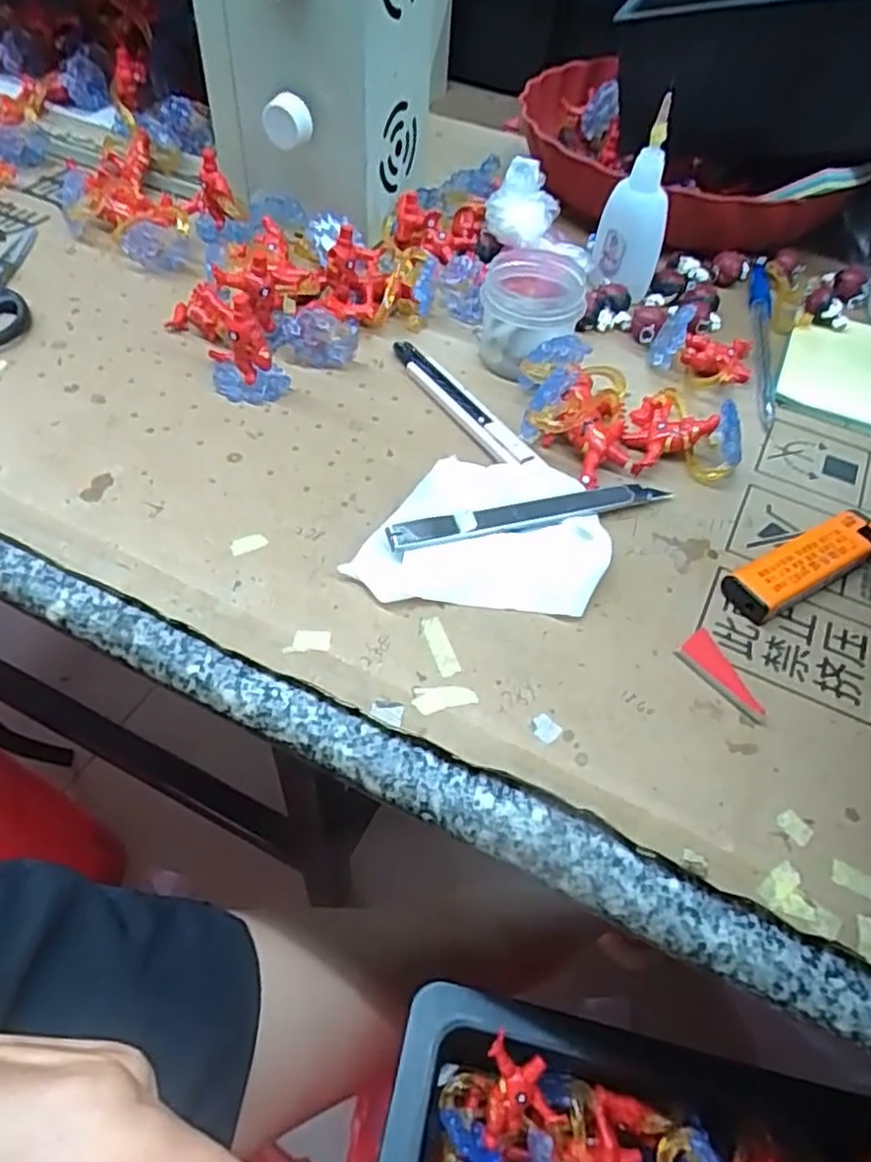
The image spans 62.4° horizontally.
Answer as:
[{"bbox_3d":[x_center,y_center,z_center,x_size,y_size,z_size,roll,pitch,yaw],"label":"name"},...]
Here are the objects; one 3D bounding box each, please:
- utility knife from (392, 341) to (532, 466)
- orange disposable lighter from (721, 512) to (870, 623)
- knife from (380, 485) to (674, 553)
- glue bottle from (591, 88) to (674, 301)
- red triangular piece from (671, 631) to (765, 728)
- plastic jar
[{"bbox_3d":[0.011,-0.092,0.367,0.014,0.012,0.119,-21,55,-21],"label":"utility knife"},{"bbox_3d":[0.160,-0.008,0.308,0.083,0.014,0.023,-24,56,-23],"label":"orange disposable lighter"},{"bbox_3d":[0.044,-0.029,0.315,0.133,0.013,0.013,-13,53,-15],"label":"knife"},{"bbox_3d":[0.114,-0.208,0.408,0.037,0.091,0.023,12,50,5],"label":"glue bottle"},{"bbox_3d":[0.111,0.036,0.272,0.016,0.006,0.038,-31,59,-26],"label":"red triangular piece"},{"bbox_3d":[0.050,-0.140,0.380,0.050,0.046,0.053,2,50,-3],"label":"plastic jar"}]

